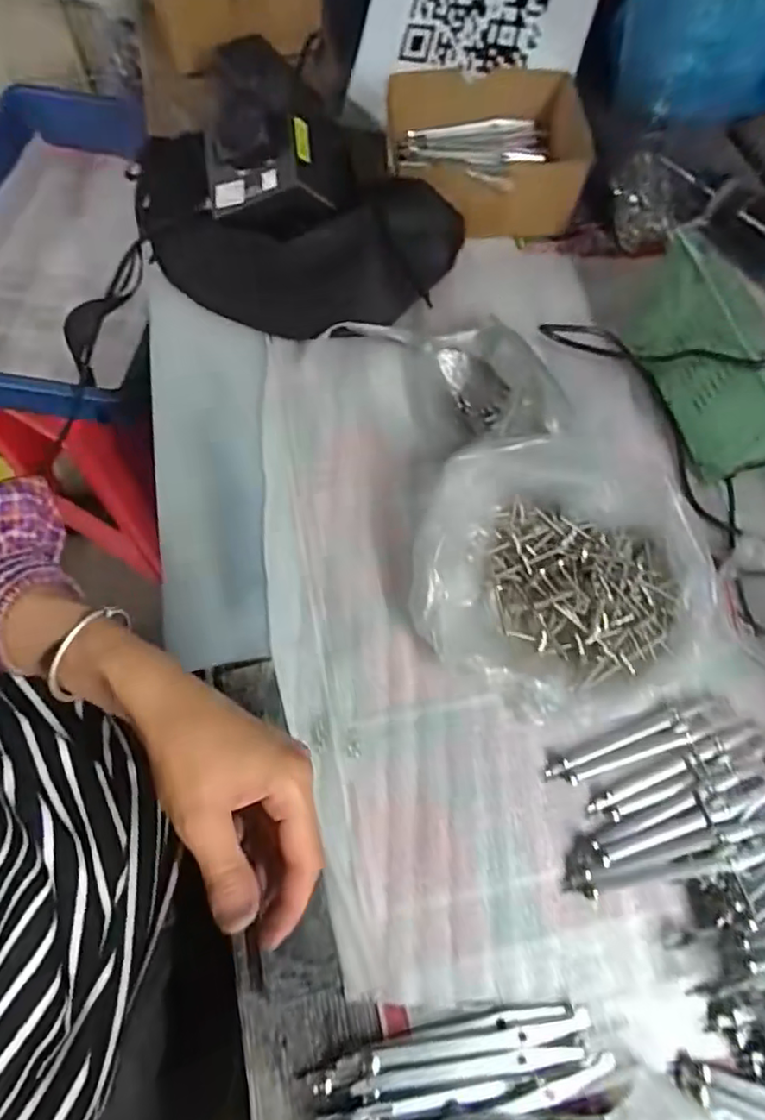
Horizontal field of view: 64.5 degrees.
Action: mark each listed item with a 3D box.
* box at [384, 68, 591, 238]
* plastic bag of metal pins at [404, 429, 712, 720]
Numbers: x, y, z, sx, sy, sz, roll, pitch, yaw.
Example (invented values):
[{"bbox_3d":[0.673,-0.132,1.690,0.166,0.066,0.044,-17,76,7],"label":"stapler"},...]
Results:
[{"bbox_3d":[0.088,-0.360,0.538,0.160,0.068,0.160,-3,66,-3],"label":"box"},{"bbox_3d":[0.116,0.007,0.383,0.193,0.058,0.172,-7,67,-5],"label":"plastic bag of metal pins"}]

